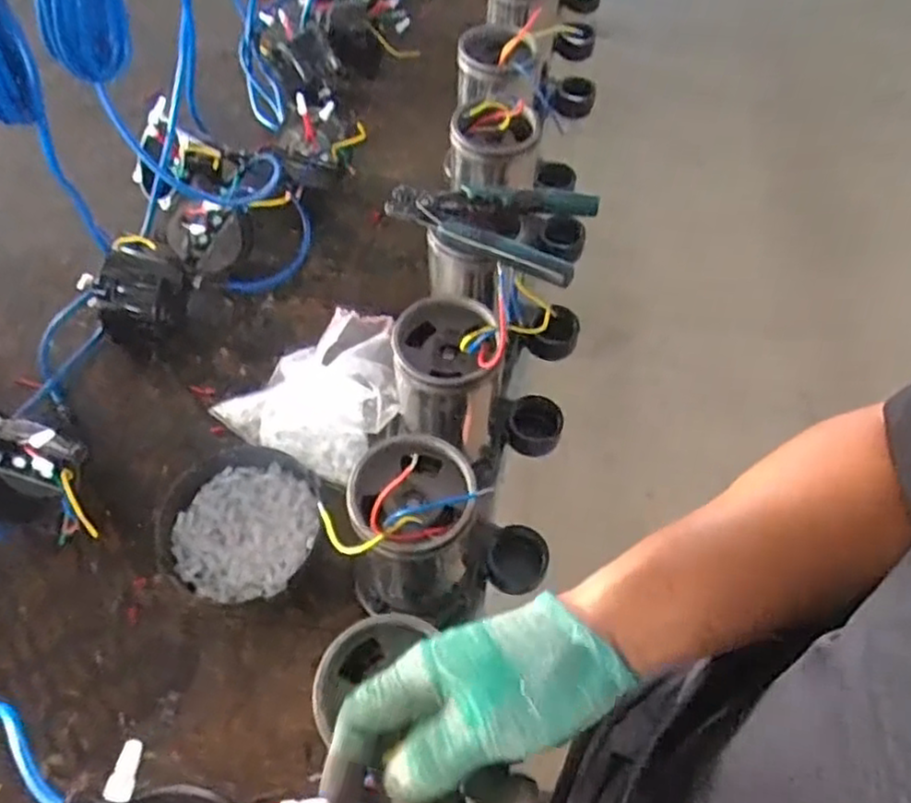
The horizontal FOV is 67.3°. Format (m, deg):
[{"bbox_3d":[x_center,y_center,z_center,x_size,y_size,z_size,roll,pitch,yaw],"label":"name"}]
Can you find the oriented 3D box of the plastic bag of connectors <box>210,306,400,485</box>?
[{"bbox_3d":[-0.130,-0.003,0.658,0.187,0.092,0.128,-24,62,-16],"label":"plastic bag of connectors"}]

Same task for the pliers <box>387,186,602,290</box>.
[{"bbox_3d":[0.032,-0.167,0.597,0.177,0.031,0.081,26,61,13],"label":"pliers"}]

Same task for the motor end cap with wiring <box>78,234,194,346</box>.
[{"bbox_3d":[-0.333,-0.115,0.724,0.089,0.080,0.087,1,58,-2],"label":"motor end cap with wiring"}]

